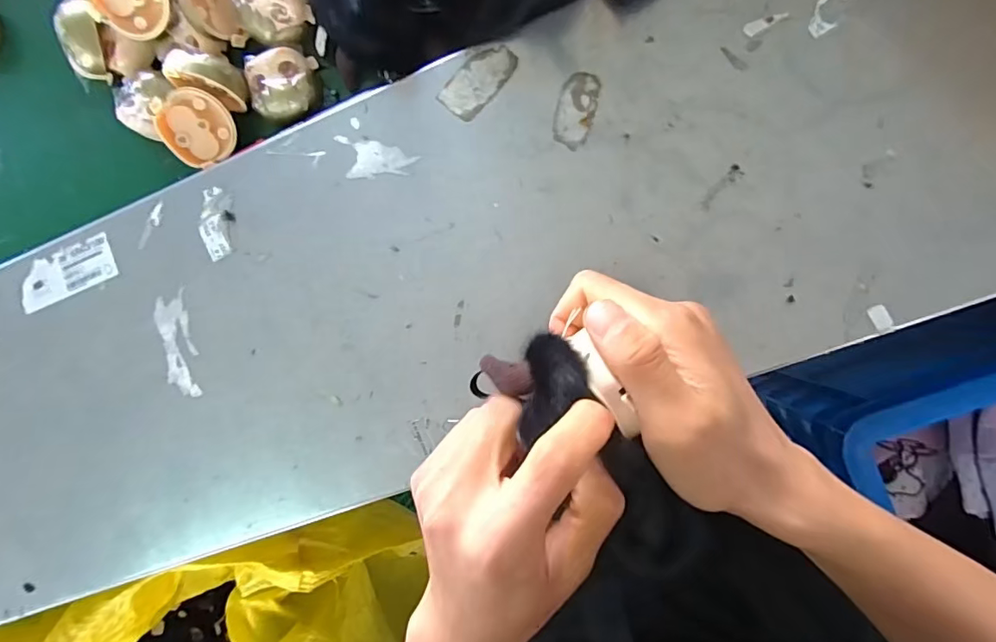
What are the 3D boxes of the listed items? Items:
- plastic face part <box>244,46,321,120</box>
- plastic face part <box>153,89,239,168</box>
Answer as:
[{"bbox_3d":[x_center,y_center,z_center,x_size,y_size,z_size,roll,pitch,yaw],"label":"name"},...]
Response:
[{"bbox_3d":[-0.144,-0.158,0.345,0.043,0.019,0.042,0,92,8],"label":"plastic face part"},{"bbox_3d":[-0.206,-0.133,0.357,0.045,0.020,0.045,-6,112,-14],"label":"plastic face part"}]

